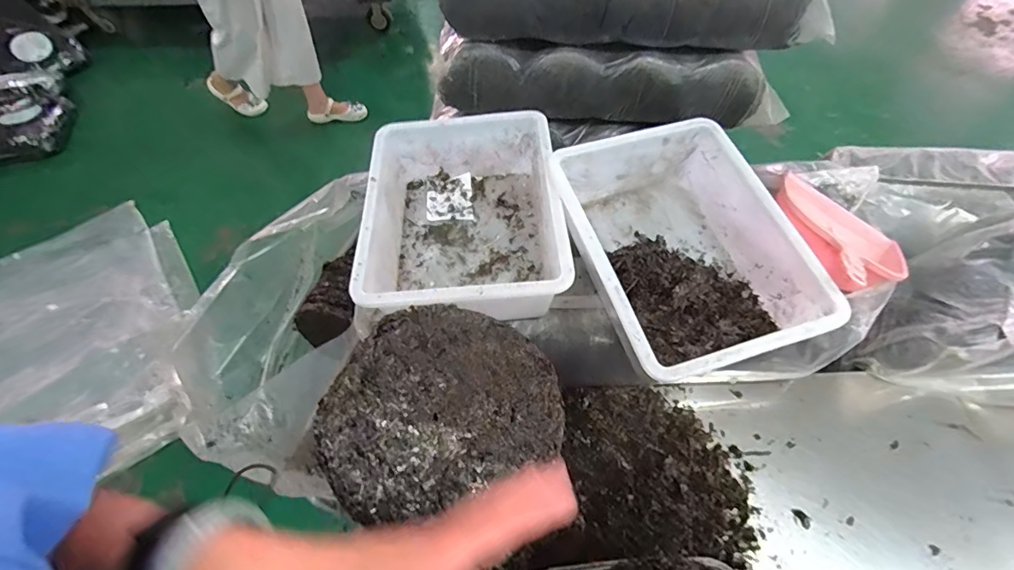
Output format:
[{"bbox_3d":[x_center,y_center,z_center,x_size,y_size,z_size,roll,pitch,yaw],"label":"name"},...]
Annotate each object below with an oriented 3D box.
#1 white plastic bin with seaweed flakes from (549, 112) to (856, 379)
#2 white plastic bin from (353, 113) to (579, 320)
[{"bbox_3d":[0.243,-0.049,0.683,0.287,0.122,0.364,-17,59,-11],"label":"white plastic bin with seaweed flakes"},{"bbox_3d":[-0.068,-0.101,0.739,0.283,0.128,0.363,-4,57,-2],"label":"white plastic bin"}]

